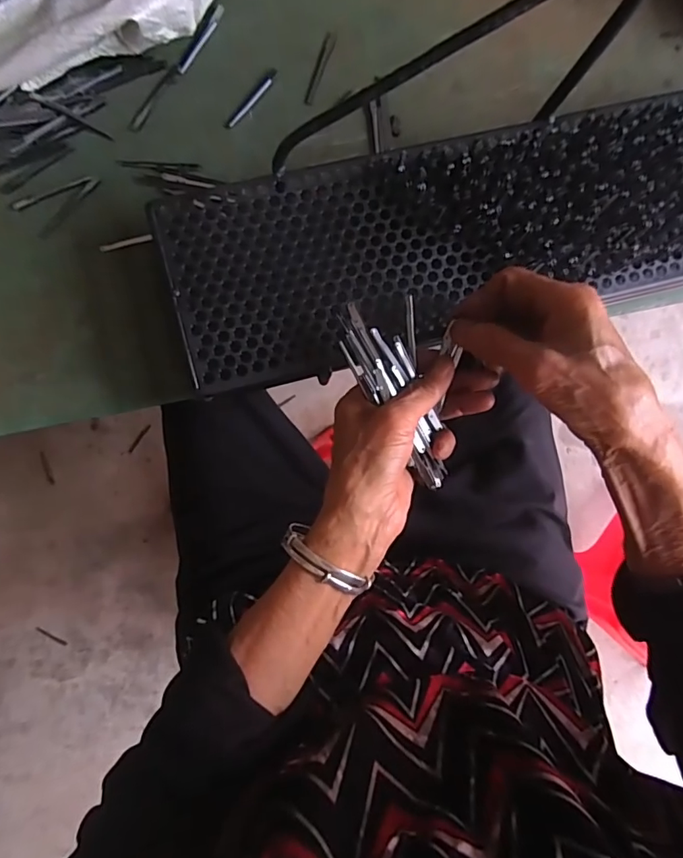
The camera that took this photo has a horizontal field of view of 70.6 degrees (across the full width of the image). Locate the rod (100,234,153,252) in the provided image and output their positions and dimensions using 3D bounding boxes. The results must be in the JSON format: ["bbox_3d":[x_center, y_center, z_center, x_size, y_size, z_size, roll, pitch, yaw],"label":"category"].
[{"bbox_3d":[-0.174,-0.151,0.393,0.041,0.004,0.005,-18,92,-6],"label":"rod"}]

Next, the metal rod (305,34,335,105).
[{"bbox_3d":[-0.019,-0.307,0.411,0.008,0.006,0.063,21,87,-6],"label":"metal rod"}]

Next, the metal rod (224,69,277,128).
[{"bbox_3d":[-0.075,-0.279,0.407,0.009,0.004,0.063,38,86,-5],"label":"metal rod"}]

